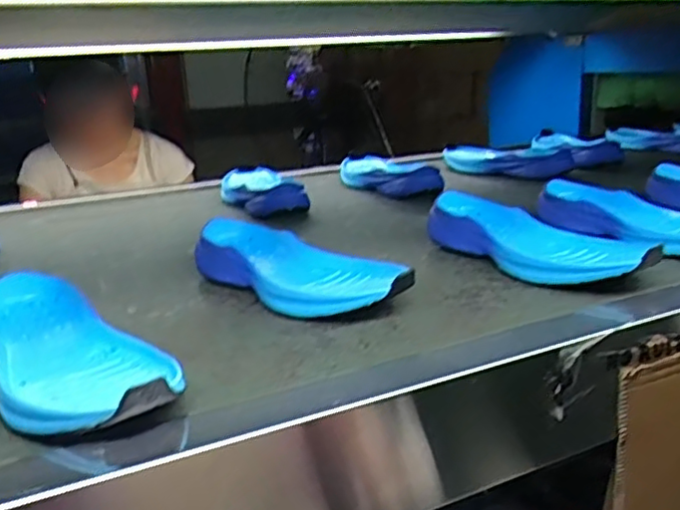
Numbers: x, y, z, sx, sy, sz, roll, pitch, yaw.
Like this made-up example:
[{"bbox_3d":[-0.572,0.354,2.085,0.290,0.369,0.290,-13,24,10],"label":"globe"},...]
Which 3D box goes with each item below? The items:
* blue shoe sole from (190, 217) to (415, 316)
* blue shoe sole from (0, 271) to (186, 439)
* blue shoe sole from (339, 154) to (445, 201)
[{"bbox_3d":[-0.045,0.013,0.605,0.257,0.046,0.094,12,20,43],"label":"blue shoe sole"},{"bbox_3d":[-0.195,0.064,0.458,0.091,0.041,0.262,-14,19,-38],"label":"blue shoe sole"},{"bbox_3d":[0.061,-0.128,1.081,0.086,0.046,0.263,-10,16,-25],"label":"blue shoe sole"}]

